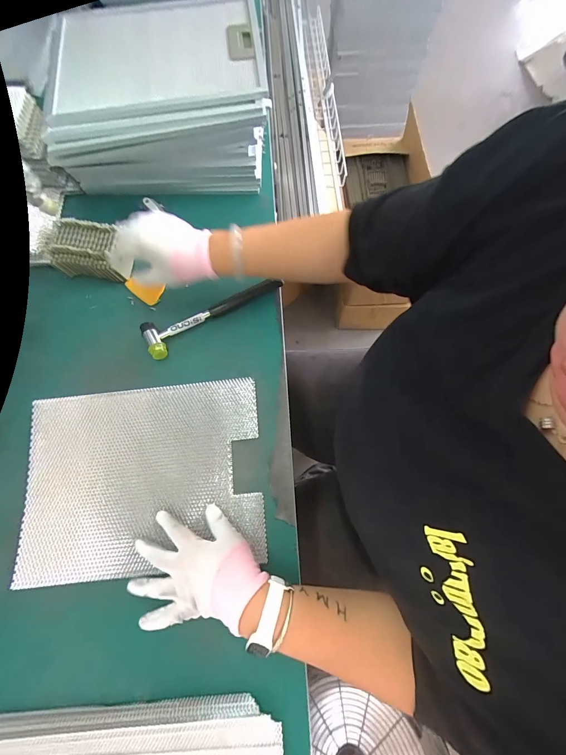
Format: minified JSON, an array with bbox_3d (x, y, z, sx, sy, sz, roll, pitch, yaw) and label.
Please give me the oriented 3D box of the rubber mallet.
[{"bbox_3d":[-0.113,-0.106,0.515,0.235,0.032,0.058,-28,74,-6],"label":"rubber mallet"}]

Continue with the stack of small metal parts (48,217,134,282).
[{"bbox_3d":[-0.329,-0.218,0.529,0.109,0.045,0.084,6,73,4],"label":"stack of small metal parts"}]

